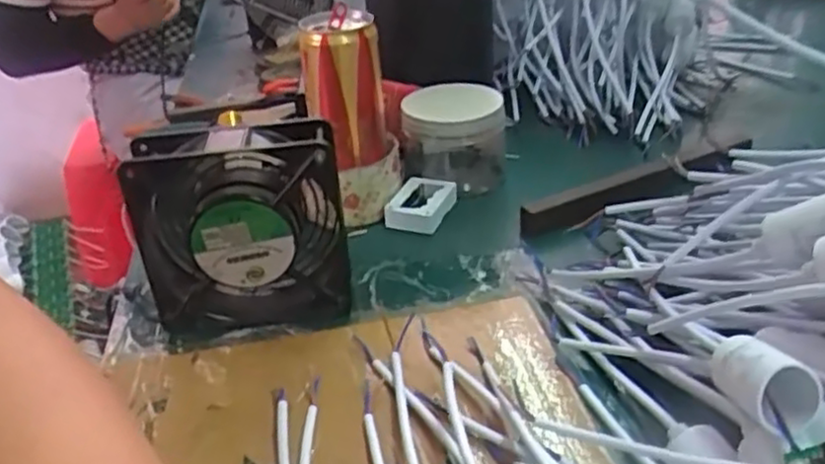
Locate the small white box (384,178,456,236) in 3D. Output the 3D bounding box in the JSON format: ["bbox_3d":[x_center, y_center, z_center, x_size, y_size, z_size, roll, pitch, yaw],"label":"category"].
[{"bbox_3d":[0.006,-0.021,0.570,0.045,0.023,0.053,8,34,22],"label":"small white box"}]

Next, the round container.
[{"bbox_3d":[0.034,-0.079,0.616,0.087,0.071,0.078,-3,31,4],"label":"round container"}]

